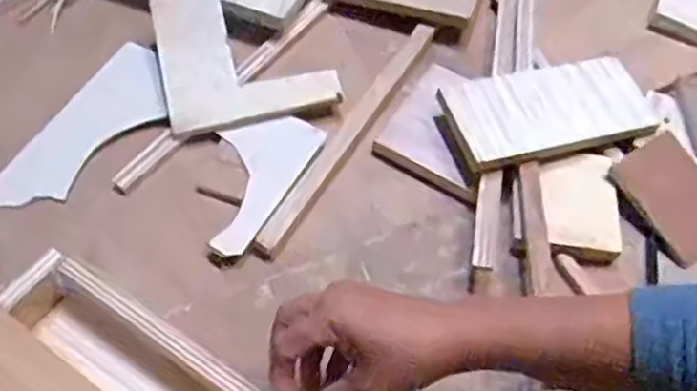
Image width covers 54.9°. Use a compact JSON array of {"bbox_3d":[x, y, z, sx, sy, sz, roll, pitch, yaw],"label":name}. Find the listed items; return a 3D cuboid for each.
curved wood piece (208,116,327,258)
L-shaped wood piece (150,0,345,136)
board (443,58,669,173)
[{"bbox_3d":[-0.089,-0.018,0.600,0.077,0.016,0.152,26,58,13],"label":"curved wood piece"},{"bbox_3d":[-0.104,-0.141,0.656,0.157,0.011,0.163,-15,67,-7],"label":"L-shaped wood piece"},{"bbox_3d":[0.190,-0.078,0.627,0.193,0.030,0.093,-13,58,-12],"label":"board"}]

